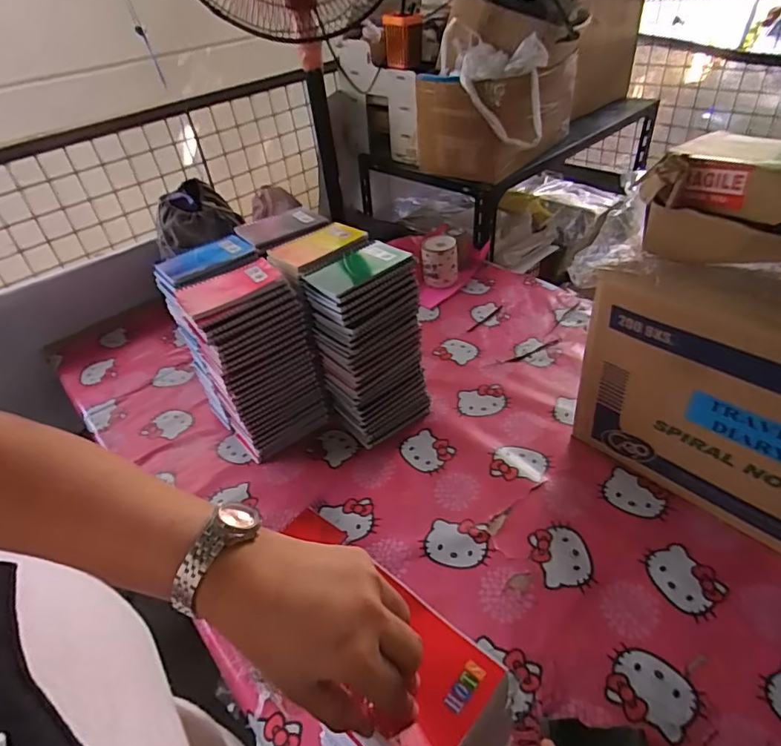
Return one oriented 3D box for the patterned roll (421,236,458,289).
[{"bbox_3d":[0.114,-0.258,1.172,0.077,0.097,0.075,-4,40,3],"label":"patterned roll"}]

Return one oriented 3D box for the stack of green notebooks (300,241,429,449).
[{"bbox_3d":[-0.028,-0.032,0.777,0.140,0.287,0.091,-27,44,-23],"label":"stack of green notebooks"}]

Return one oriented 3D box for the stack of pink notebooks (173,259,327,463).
[{"bbox_3d":[-0.202,-0.014,0.779,0.145,0.284,0.112,-28,42,-27],"label":"stack of pink notebooks"}]

